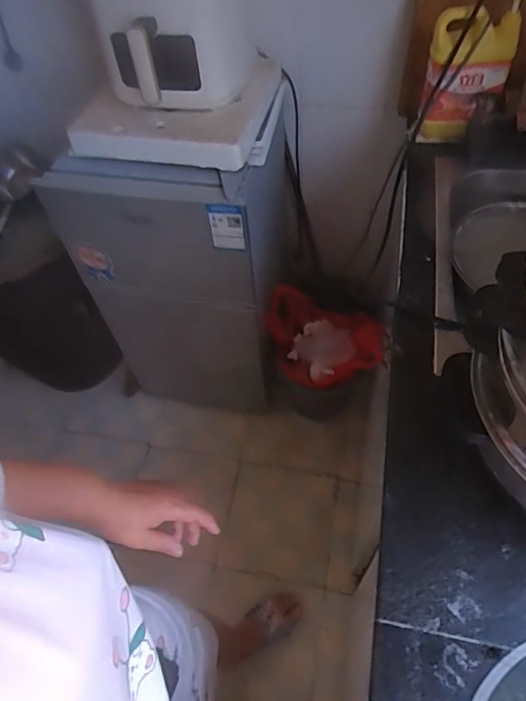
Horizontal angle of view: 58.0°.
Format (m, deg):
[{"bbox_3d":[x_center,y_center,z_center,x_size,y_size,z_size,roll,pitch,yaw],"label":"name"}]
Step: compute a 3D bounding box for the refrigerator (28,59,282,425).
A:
[{"bbox_3d":[-0.180,-0.233,1.252,0.430,0.817,0.406,8,56,11],"label":"refrigerator"}]

